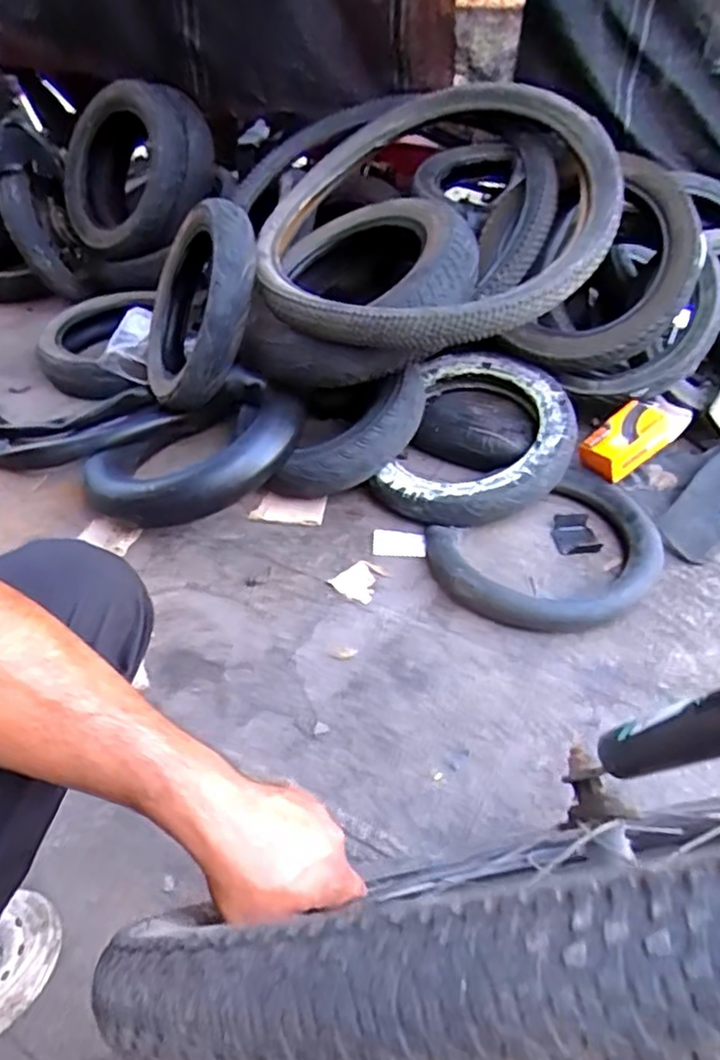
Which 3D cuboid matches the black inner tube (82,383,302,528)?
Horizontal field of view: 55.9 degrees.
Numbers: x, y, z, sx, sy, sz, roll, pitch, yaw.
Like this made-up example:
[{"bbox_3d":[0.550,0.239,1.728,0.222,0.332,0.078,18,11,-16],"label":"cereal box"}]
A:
[{"bbox_3d":[-0.277,-0.127,1.126,0.376,0.083,0.295,-25,40,0],"label":"black inner tube"}]

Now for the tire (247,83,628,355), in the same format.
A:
[{"bbox_3d":[0.101,-0.525,1.121,0.603,0.106,0.618,18,64,24],"label":"tire"}]

